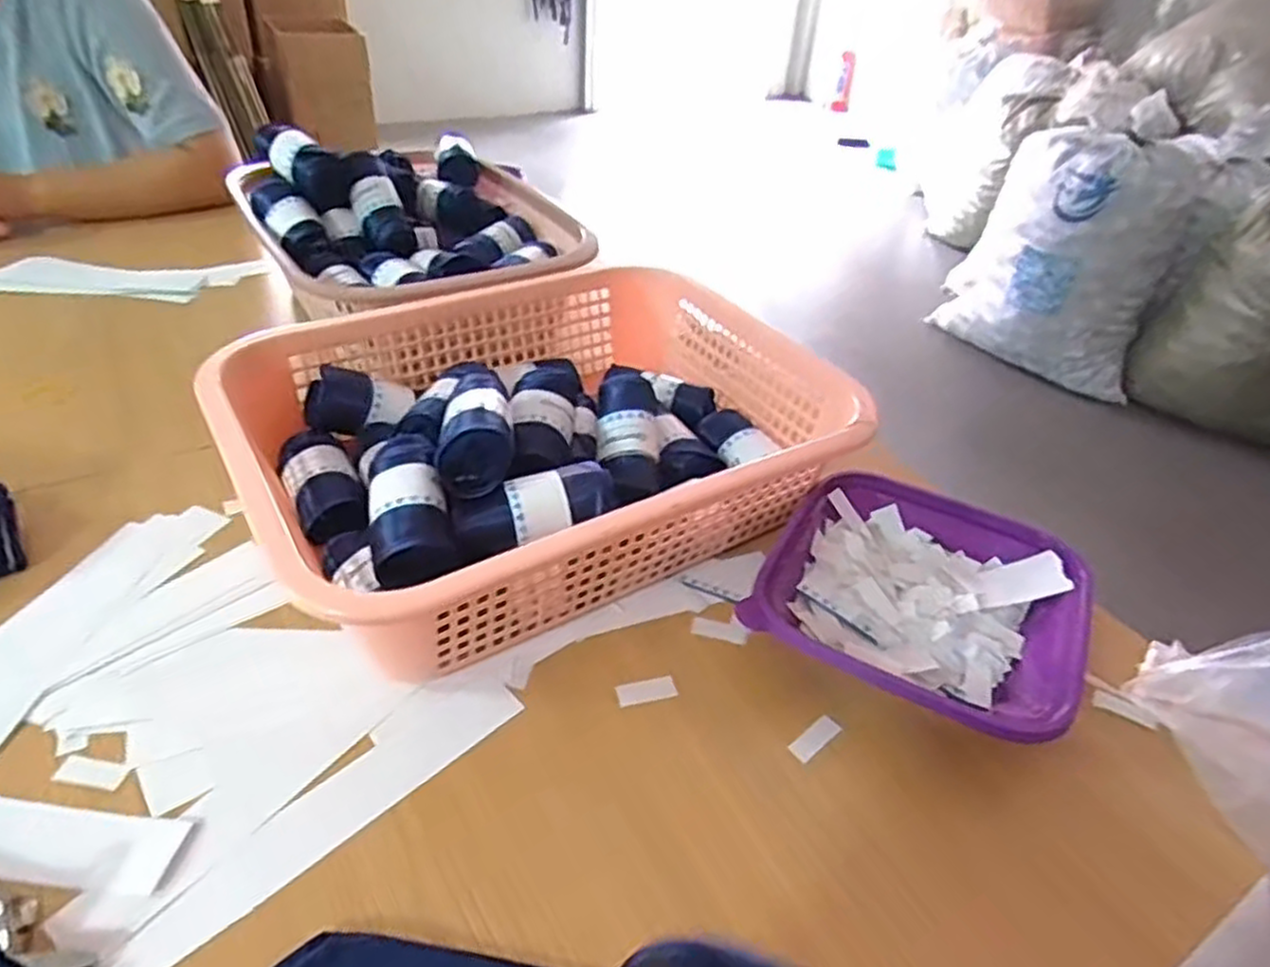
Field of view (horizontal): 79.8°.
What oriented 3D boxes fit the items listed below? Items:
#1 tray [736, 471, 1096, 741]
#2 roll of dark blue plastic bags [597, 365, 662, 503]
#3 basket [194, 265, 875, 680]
[{"bbox_3d":[0.180,0.076,0.487,0.183,0.053,0.181,24,41,21],"label":"tray"},{"bbox_3d":[-0.004,-0.038,0.546,0.042,0.032,0.103,-1,64,-11],"label":"roll of dark blue plastic bags"},{"bbox_3d":[-0.069,-0.027,0.547,0.376,0.115,0.291,-17,44,-27],"label":"basket"}]

